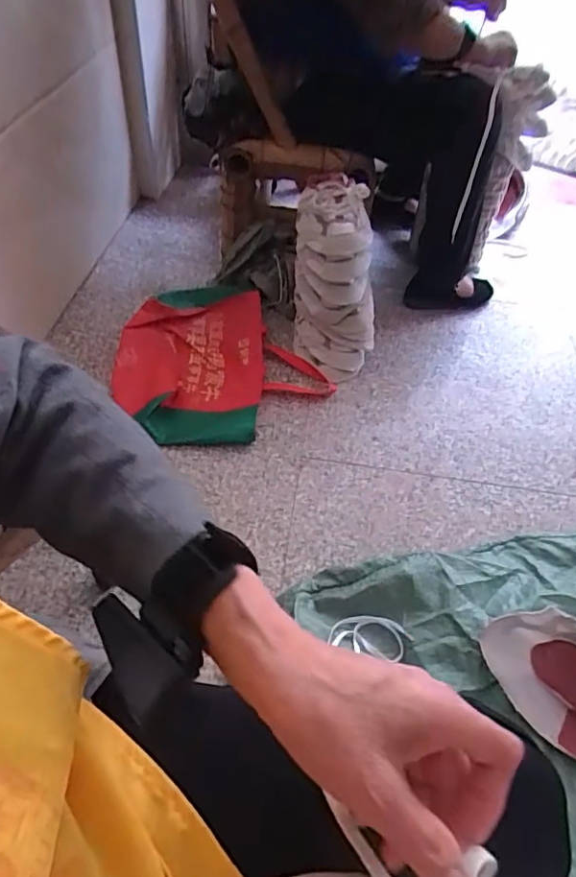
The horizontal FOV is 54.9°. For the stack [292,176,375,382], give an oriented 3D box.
[{"bbox_3d":[0.096,-0.324,1.156,0.163,0.397,0.182,-1,20,0],"label":"stack"}]

